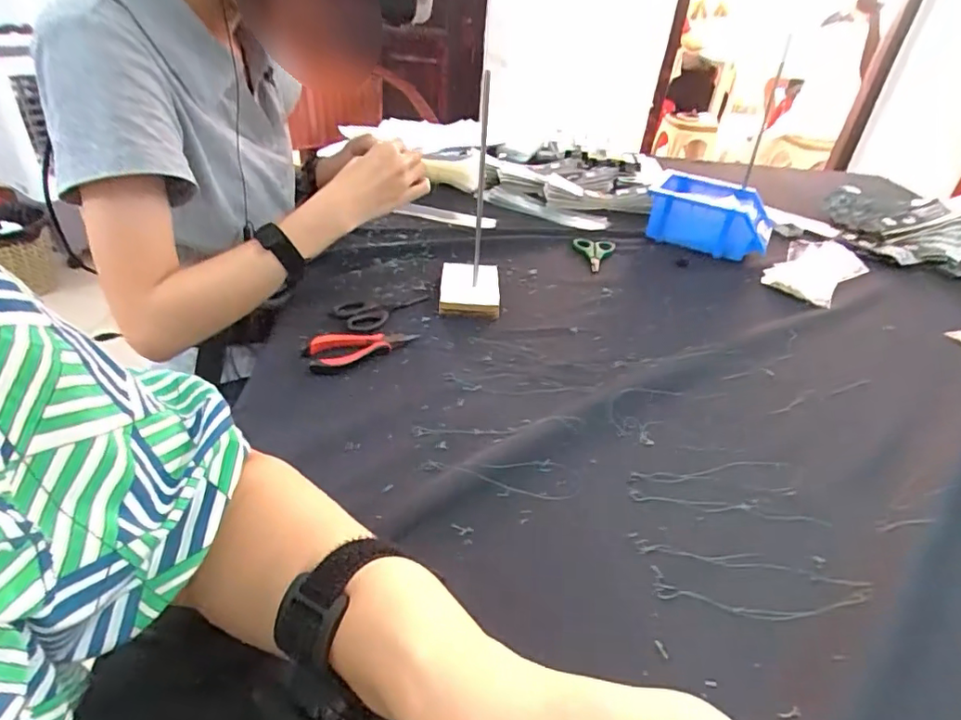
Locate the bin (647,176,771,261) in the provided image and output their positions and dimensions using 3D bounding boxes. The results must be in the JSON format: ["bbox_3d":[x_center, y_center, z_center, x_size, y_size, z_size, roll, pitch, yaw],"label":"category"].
[{"bbox_3d":[0.348,-0.212,0.856,0.176,0.075,0.112,20,38,20],"label":"bin"}]

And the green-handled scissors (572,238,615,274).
[{"bbox_3d":[0.160,-0.149,0.797,0.059,0.009,0.094,10,36,6],"label":"green-handled scissors"}]

